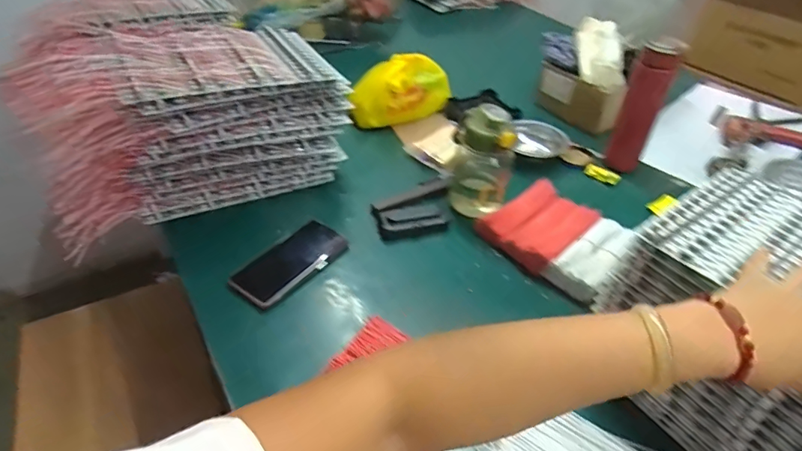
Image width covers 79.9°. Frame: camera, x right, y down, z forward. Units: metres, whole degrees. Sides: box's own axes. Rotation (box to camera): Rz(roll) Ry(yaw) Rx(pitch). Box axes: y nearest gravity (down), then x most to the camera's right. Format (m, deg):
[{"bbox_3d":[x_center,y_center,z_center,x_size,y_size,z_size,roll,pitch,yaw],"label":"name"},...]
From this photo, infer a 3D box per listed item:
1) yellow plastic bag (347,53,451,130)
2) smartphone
[{"bbox_3d":[-0.005,-0.263,0.966,0.209,0.137,0.110,-32,54,-31],"label":"yellow plastic bag"},{"bbox_3d":[-0.152,0.049,0.677,0.085,0.015,0.174,33,51,27],"label":"smartphone"}]

